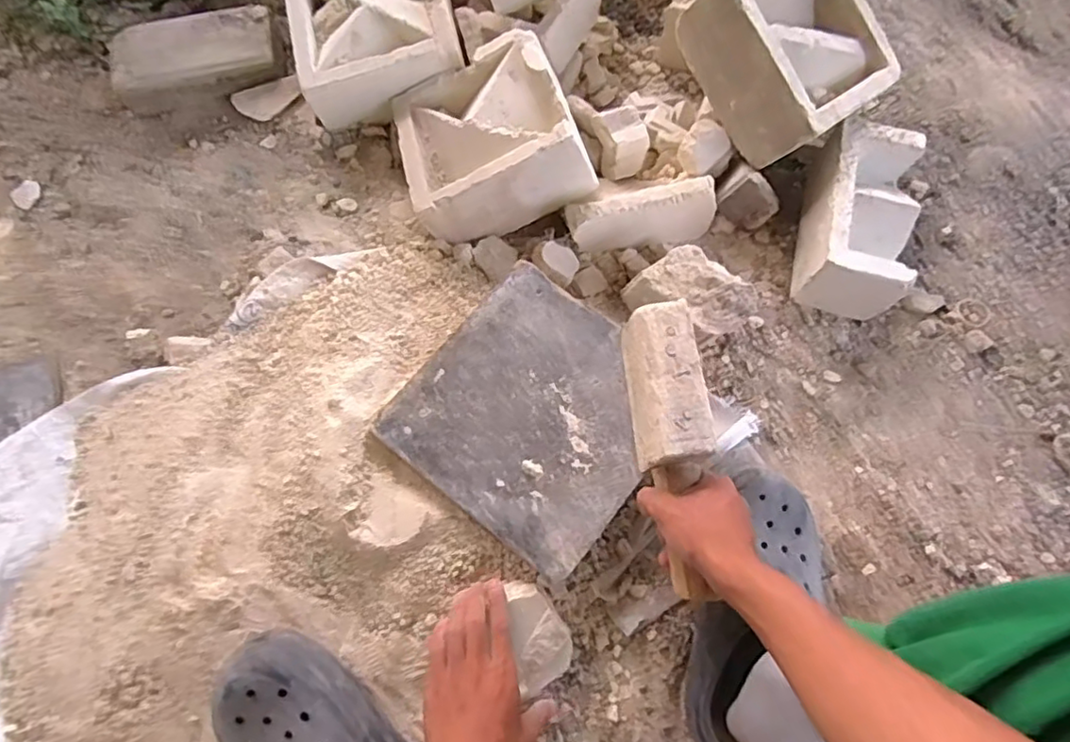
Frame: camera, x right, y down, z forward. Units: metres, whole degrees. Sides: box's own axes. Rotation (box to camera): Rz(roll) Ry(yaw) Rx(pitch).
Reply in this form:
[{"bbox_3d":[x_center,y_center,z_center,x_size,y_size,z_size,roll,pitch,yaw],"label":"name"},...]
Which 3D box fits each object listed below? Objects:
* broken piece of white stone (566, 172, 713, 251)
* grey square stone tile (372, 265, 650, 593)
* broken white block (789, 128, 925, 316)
[{"bbox_3d":[0.127,-0.181,0.749,0.175,0.081,0.033,-9,71,-4],"label":"broken piece of white stone"},{"bbox_3d":[0.005,0.039,0.636,0.236,0.010,0.242,37,75,12],"label":"grey square stone tile"},{"bbox_3d":[0.381,-0.177,0.751,0.105,0.111,0.194,11,71,3],"label":"broken white block"}]

